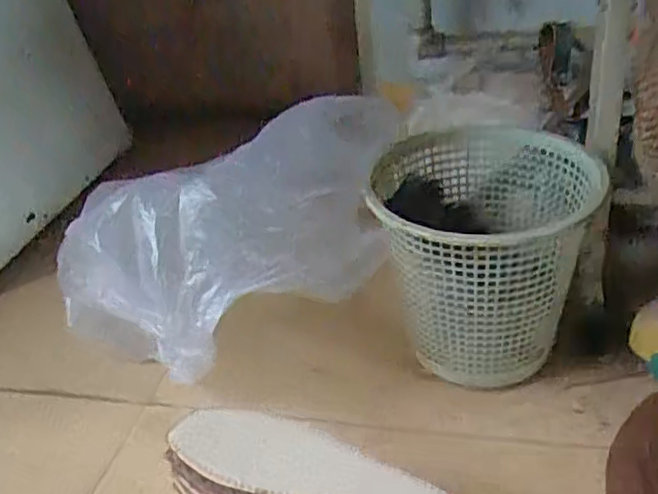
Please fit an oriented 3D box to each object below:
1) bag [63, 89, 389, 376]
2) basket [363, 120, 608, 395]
[{"bbox_3d":[-0.080,-0.031,0.732,0.399,0.180,0.185,-24,36,-24],"label":"bag"},{"bbox_3d":[0.181,0.022,0.794,0.229,0.251,0.257,4,34,17],"label":"basket"}]

